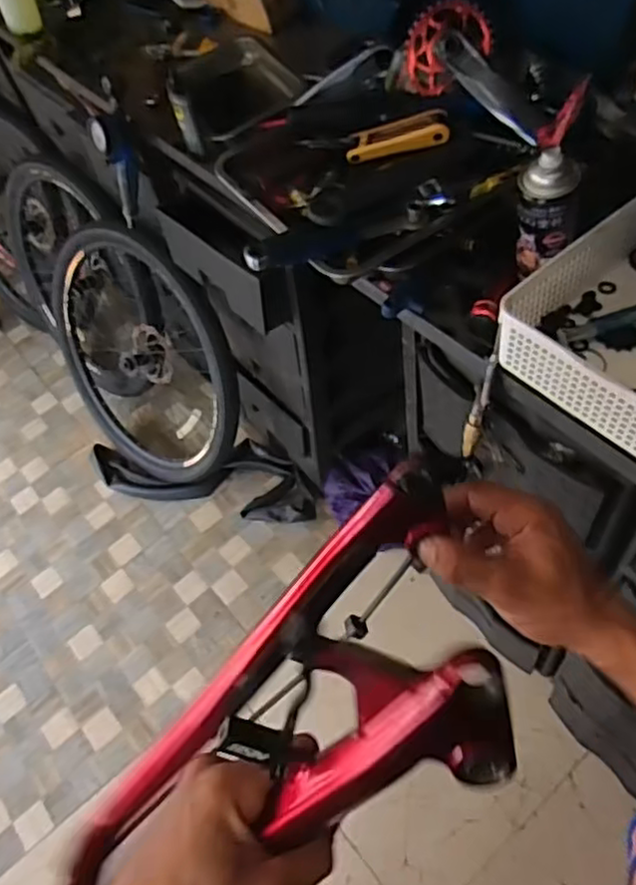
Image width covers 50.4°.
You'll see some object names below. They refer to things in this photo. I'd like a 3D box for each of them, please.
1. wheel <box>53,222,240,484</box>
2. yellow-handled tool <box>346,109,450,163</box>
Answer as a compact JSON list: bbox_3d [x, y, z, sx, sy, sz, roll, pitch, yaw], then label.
[{"bbox_3d":[-0.432,-0.203,1.652,0.659,0.641,0.115,7,30,40],"label":"wheel"},{"bbox_3d":[0.102,-0.393,0.867,0.128,0.028,0.046,-8,55,17],"label":"yellow-handled tool"}]

